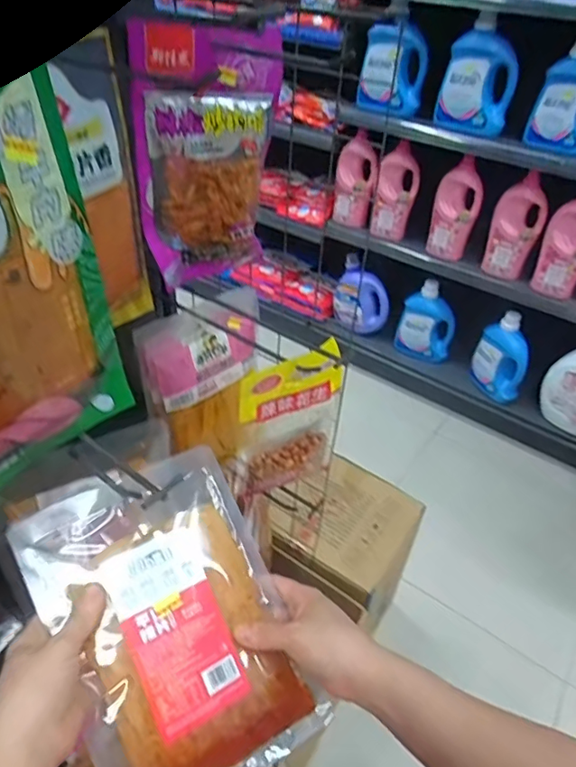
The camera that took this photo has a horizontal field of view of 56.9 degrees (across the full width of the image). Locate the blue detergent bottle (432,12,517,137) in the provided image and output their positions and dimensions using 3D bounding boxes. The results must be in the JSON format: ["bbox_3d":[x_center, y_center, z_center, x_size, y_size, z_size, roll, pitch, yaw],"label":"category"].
[{"bbox_3d":[0.536,-0.858,1.486,0.201,0.277,0.095,23,30,20],"label":"blue detergent bottle"}]

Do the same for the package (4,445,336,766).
[{"bbox_3d":[-0.089,0.193,0.429,0.171,0.018,0.253,-20,74,-31],"label":"package"}]

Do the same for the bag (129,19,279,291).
[{"bbox_3d":[-0.080,-0.229,0.552,0.145,0.238,0.036,-25,49,-32],"label":"bag"}]

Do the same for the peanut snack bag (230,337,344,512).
[{"bbox_3d":[0.004,0.045,0.645,0.144,0.216,0.035,-16,44,-24],"label":"peanut snack bag"}]

